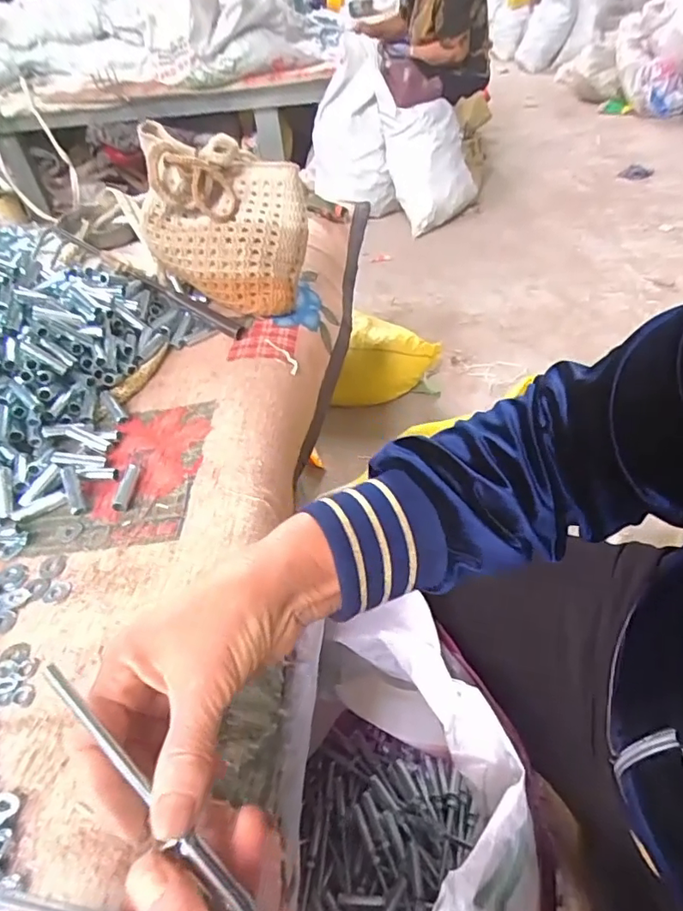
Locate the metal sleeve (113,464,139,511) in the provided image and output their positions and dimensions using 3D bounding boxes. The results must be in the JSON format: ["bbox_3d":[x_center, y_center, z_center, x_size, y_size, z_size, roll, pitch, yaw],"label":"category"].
[{"bbox_3d":[-0.177,0.027,0.443,0.012,0.010,0.048,-4,43,3],"label":"metal sleeve"}]

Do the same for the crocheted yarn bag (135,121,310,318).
[{"bbox_3d":[-0.135,-0.261,0.623,0.180,0.172,0.096,13,47,20],"label":"crocheted yarn bag"}]

